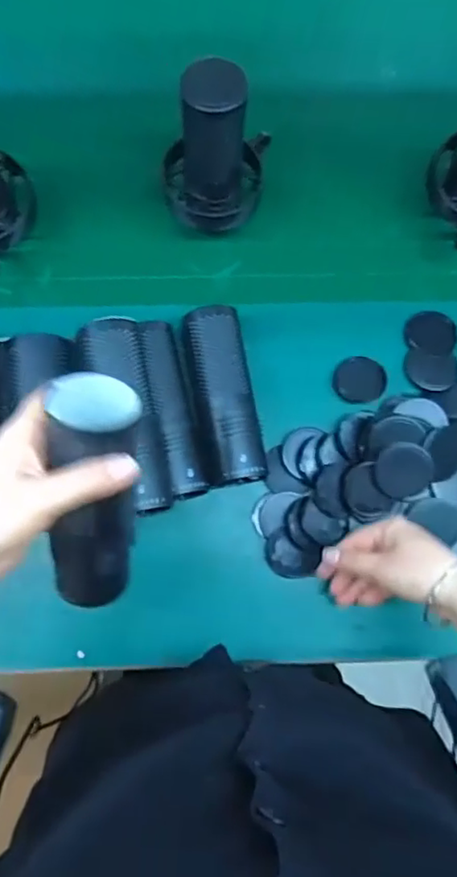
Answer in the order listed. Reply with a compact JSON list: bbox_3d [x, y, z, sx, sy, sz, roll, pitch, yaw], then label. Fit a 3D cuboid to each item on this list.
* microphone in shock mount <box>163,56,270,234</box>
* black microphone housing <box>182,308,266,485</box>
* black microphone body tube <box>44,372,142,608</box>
[{"bbox_3d":[-0.012,-0.273,0.557,0.095,0.148,0.092,2,79,-1],"label":"microphone in shock mount"},{"bbox_3d":[-0.005,-0.039,0.573,0.053,0.049,0.164,-10,80,-3],"label":"black microphone housing"},{"bbox_3d":[-0.087,0.042,0.395,0.053,0.159,0.050,11,36,1],"label":"black microphone body tube"}]

